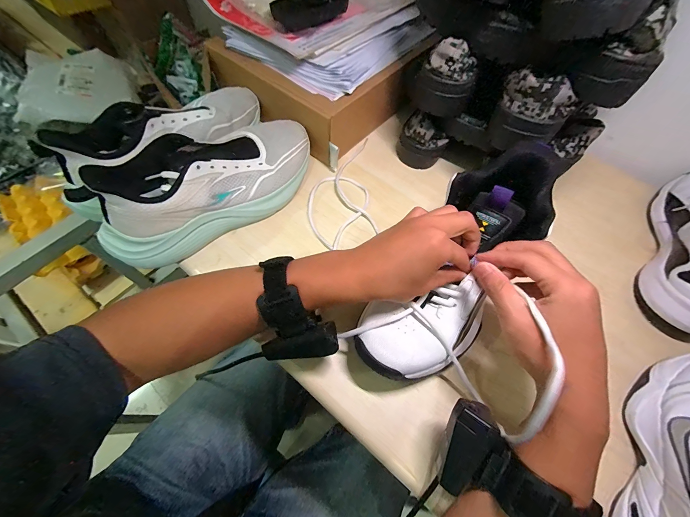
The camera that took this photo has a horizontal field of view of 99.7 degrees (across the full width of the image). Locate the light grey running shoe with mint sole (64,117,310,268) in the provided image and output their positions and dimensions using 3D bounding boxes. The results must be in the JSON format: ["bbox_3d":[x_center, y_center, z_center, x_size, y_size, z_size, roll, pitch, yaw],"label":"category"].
[{"bbox_3d":[-0.157,-0.096,0.360,0.269,0.106,0.096,-38,70,-22],"label":"light grey running shoe with mint sole"}]

